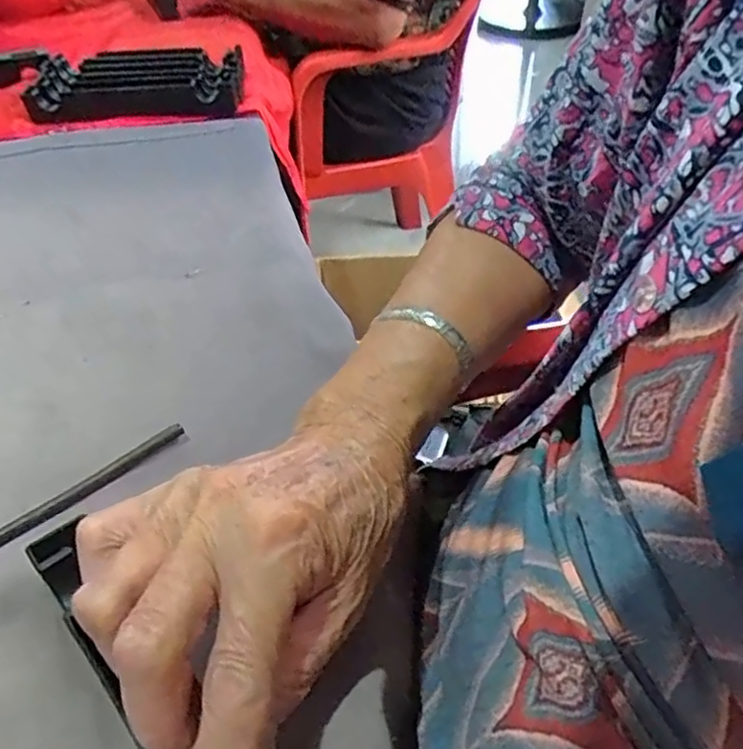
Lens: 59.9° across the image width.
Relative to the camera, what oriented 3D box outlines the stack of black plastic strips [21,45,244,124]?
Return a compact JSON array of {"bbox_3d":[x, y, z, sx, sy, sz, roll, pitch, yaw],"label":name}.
[{"bbox_3d":[-0.225,-0.282,0.628,0.196,0.032,0.110,-8,44,-7],"label":"stack of black plastic strips"}]

